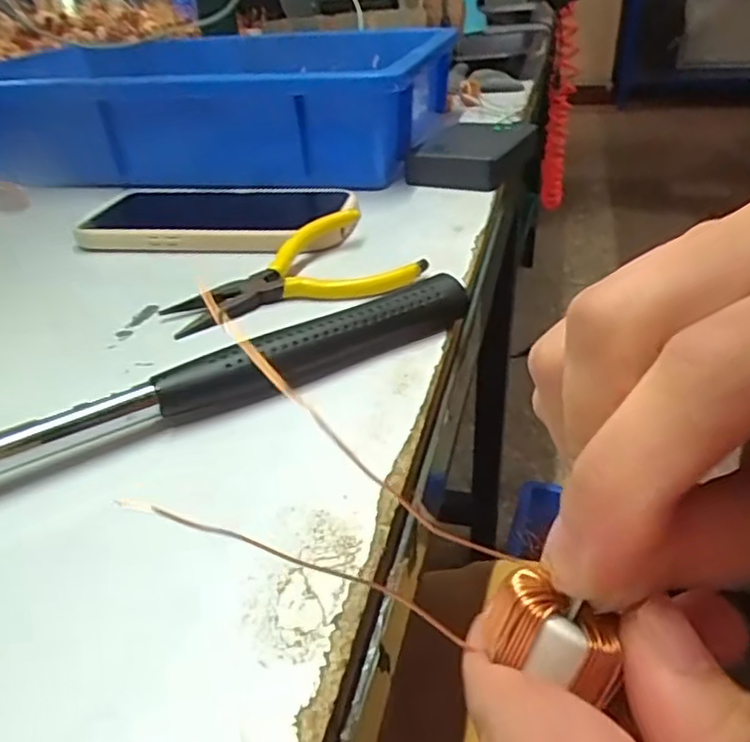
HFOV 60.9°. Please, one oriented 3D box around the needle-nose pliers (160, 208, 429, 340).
[{"bbox_3d":[-0.044,-0.052,0.319,0.120,0.019,0.069,-15,35,-18],"label":"needle-nose pliers"}]

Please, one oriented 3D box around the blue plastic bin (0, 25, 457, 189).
[{"bbox_3d":[-0.109,-0.239,0.549,0.321,0.074,0.312,4,33,10],"label":"blue plastic bin"}]

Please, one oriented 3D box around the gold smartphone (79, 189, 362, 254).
[{"bbox_3d":[-0.096,-0.095,0.393,0.164,0.014,0.084,1,33,6],"label":"gold smartphone"}]

